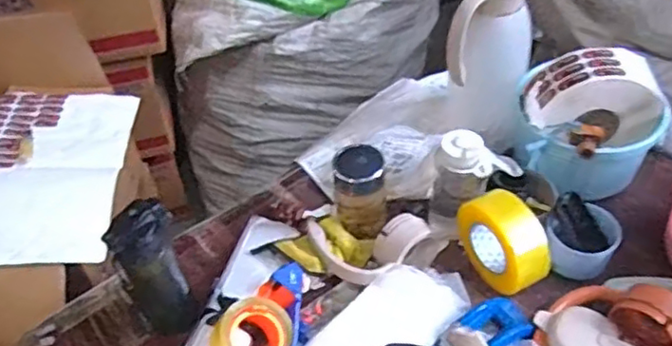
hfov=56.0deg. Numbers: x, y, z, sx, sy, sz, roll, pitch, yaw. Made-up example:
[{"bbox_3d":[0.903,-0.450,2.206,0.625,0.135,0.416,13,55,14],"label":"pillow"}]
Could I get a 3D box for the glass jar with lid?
[{"bbox_3d":[0.034,0.025,0.878,0.068,0.116,0.068,-3,46,4],"label":"glass jar with lid"}]

